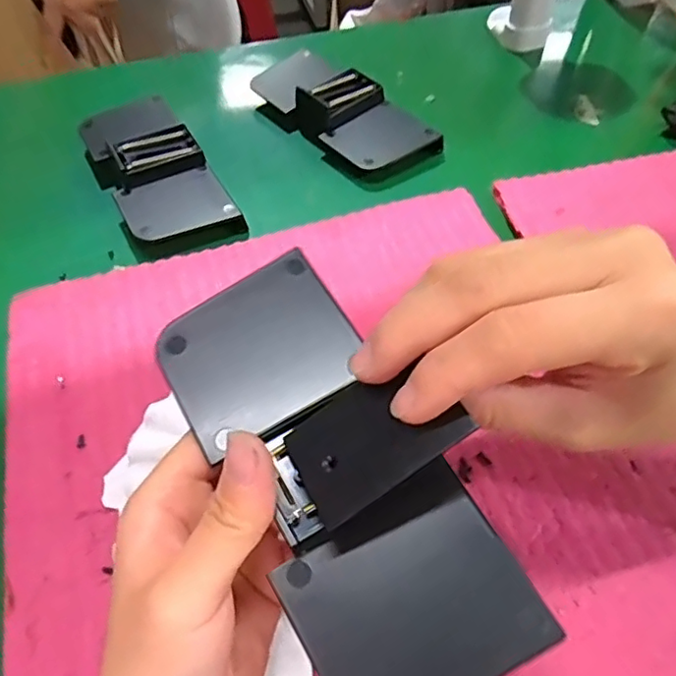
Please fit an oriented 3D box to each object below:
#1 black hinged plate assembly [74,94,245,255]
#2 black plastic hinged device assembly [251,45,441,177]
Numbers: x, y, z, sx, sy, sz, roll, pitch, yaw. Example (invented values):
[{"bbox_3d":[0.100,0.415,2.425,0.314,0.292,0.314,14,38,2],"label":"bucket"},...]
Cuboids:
[{"bbox_3d":[-0.135,-0.124,0.444,0.071,0.033,0.157,-25,58,-16],"label":"black hinged plate assembly"},{"bbox_3d":[0.002,-0.185,0.482,0.071,0.031,0.159,-33,60,-21],"label":"black plastic hinged device assembly"}]

